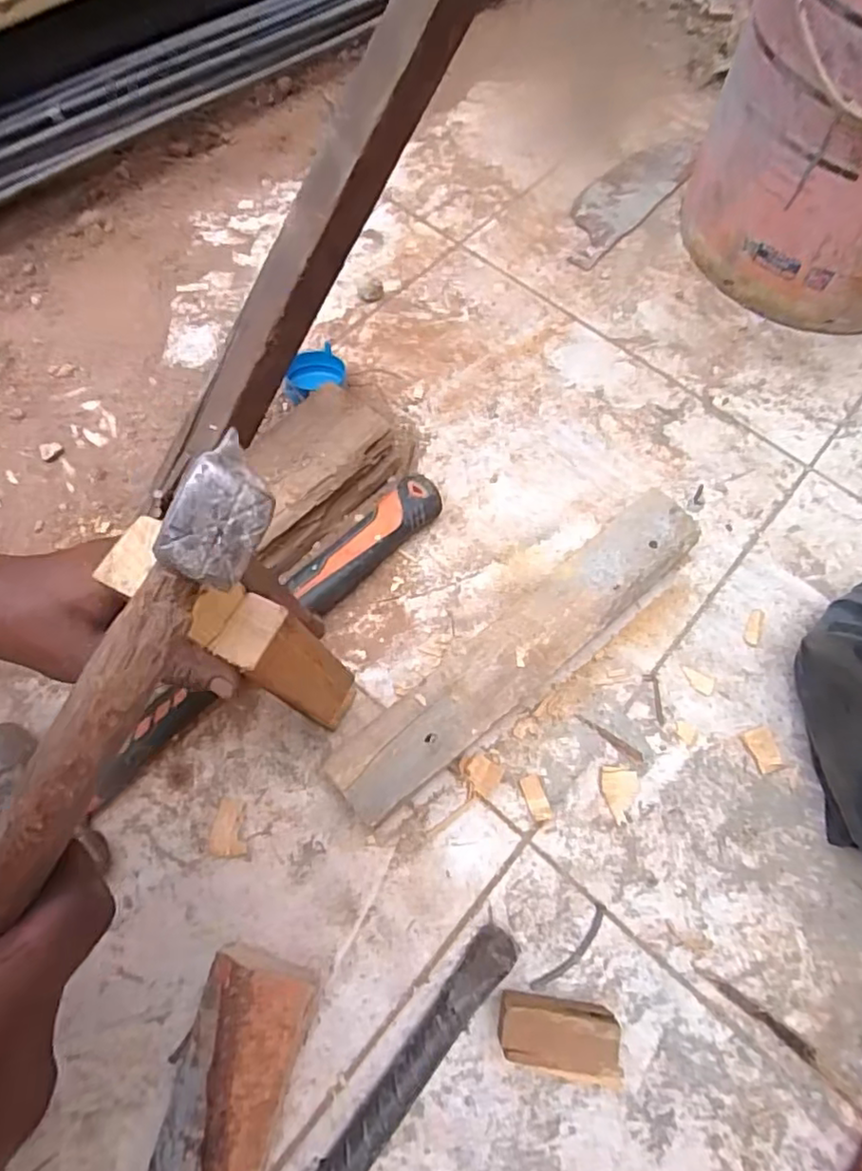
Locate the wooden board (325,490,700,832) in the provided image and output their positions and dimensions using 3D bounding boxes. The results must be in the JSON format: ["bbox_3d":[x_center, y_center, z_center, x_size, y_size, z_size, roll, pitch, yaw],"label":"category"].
[{"bbox_3d":[0.069,0.047,0.451,0.318,0.039,0.059,-39,74,-16],"label":"wooden board"}]

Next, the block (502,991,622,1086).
[{"bbox_3d":[0.071,0.261,0.362,0.071,0.035,0.040,7,67,2],"label":"block"}]

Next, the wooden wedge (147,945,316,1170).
[{"bbox_3d":[-0.113,0.289,0.340,0.060,0.044,0.149,14,68,5],"label":"wooden wedge"}]

